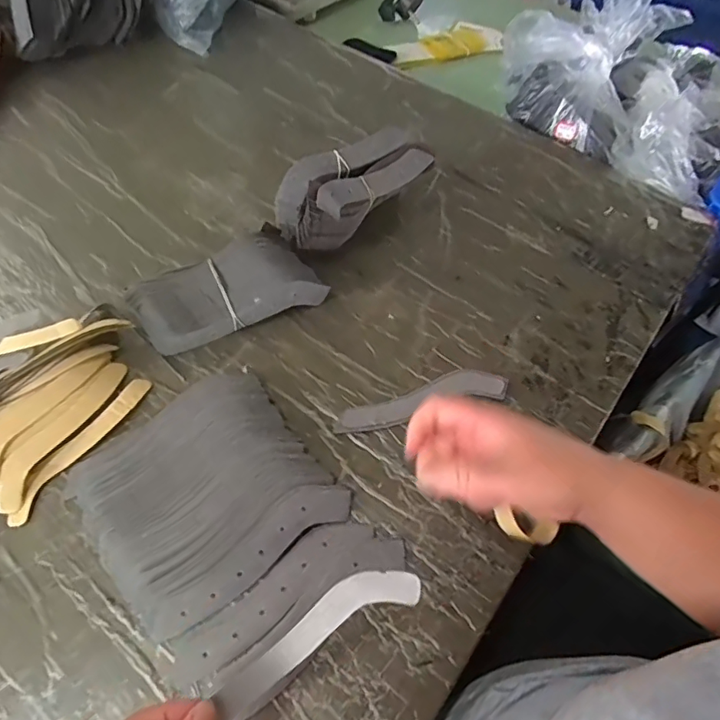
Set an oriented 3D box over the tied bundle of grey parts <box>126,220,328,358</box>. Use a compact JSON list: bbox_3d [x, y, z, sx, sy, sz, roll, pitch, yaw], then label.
[{"bbox_3d":[-0.131,-0.069,0.506,0.172,0.039,0.095,-23,61,-16],"label":"tied bundle of grey parts"}]

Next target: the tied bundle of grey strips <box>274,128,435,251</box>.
[{"bbox_3d":[-0.007,-0.181,0.552,0.085,0.084,0.164,40,65,21],"label":"tied bundle of grey strips"}]

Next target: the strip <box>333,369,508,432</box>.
[{"bbox_3d":[0.055,0.035,0.463,0.156,0.008,0.037,-12,58,-9],"label":"strip"}]

